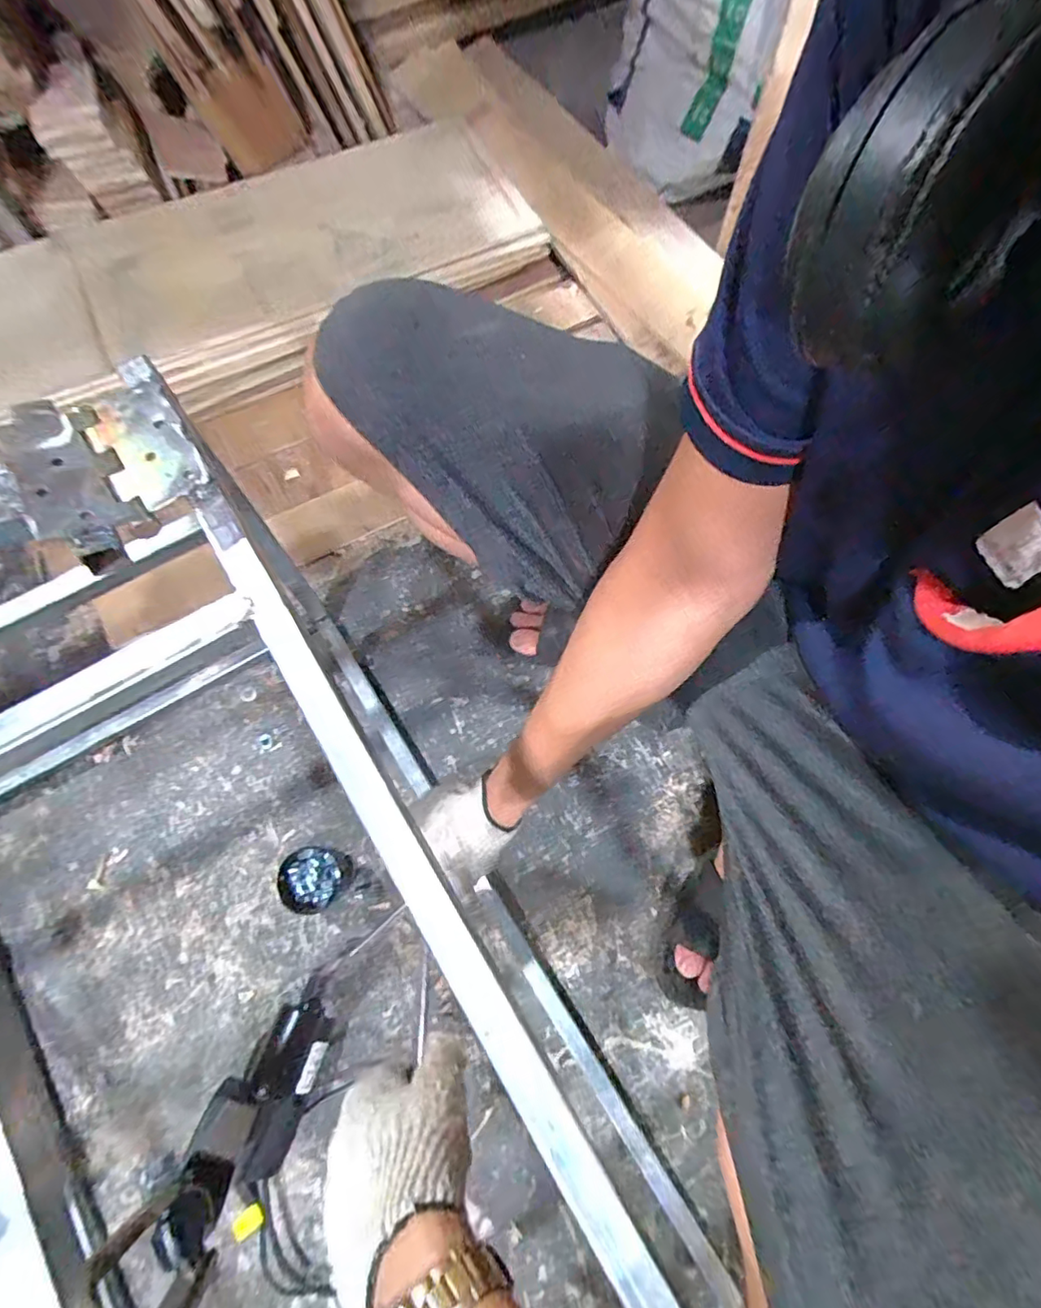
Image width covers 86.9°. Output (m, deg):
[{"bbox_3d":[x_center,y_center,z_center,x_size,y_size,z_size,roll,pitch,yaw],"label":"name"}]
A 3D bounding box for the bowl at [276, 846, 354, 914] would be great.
[{"bbox_3d":[-0.212,0.233,0.569,0.063,0.036,0.063,1,72,-2],"label":"bowl"}]

